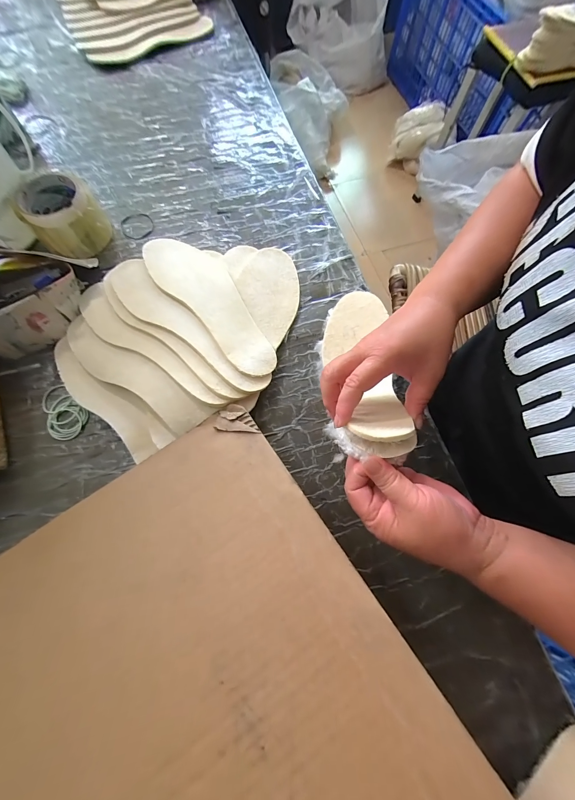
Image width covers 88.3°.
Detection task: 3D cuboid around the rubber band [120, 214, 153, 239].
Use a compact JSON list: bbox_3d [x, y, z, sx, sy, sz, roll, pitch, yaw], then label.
[{"bbox_3d":[-0.248,-0.287,0.490,0.053,0.004,0.052,3,74,-9],"label":"rubber band"}]

